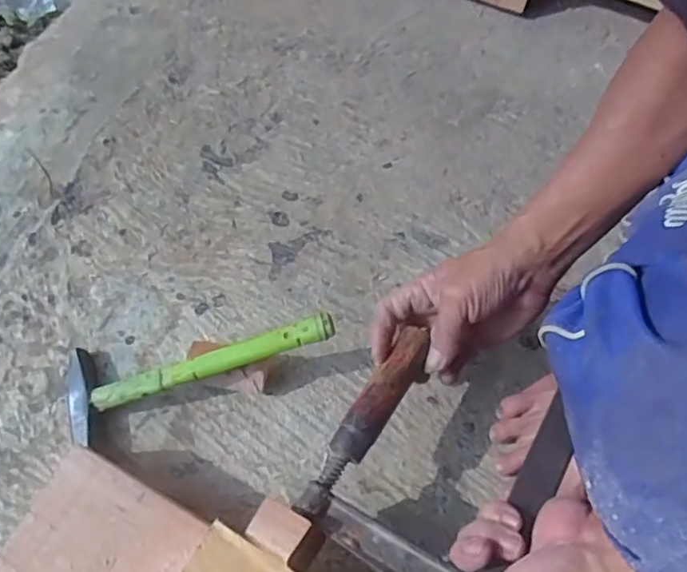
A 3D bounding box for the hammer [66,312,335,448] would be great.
[{"bbox_3d":[-0.127,0.066,0.542,0.245,0.017,0.079,-17,63,8],"label":"hammer"}]

